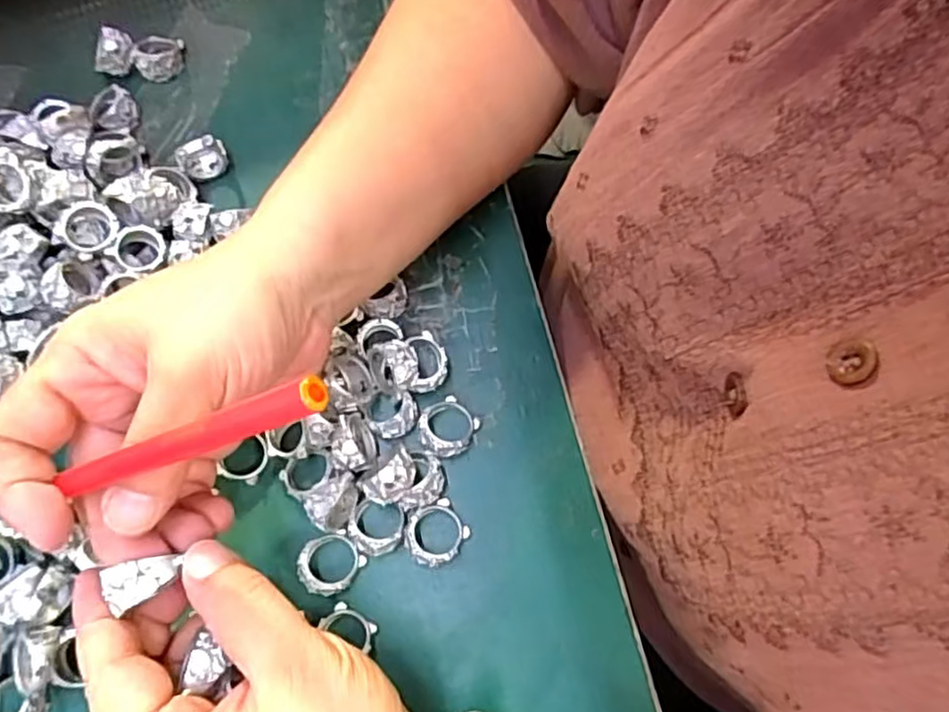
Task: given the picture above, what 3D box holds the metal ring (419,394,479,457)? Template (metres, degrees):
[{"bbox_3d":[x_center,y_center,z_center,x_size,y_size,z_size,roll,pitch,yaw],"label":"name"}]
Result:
[{"bbox_3d":[-0.013,0.031,0.301,0.025,0.013,0.026,0,71,0],"label":"metal ring"}]

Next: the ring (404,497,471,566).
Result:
[{"bbox_3d":[-0.017,0.074,0.288,0.026,0.007,0.025,8,56,-12],"label":"ring"}]

